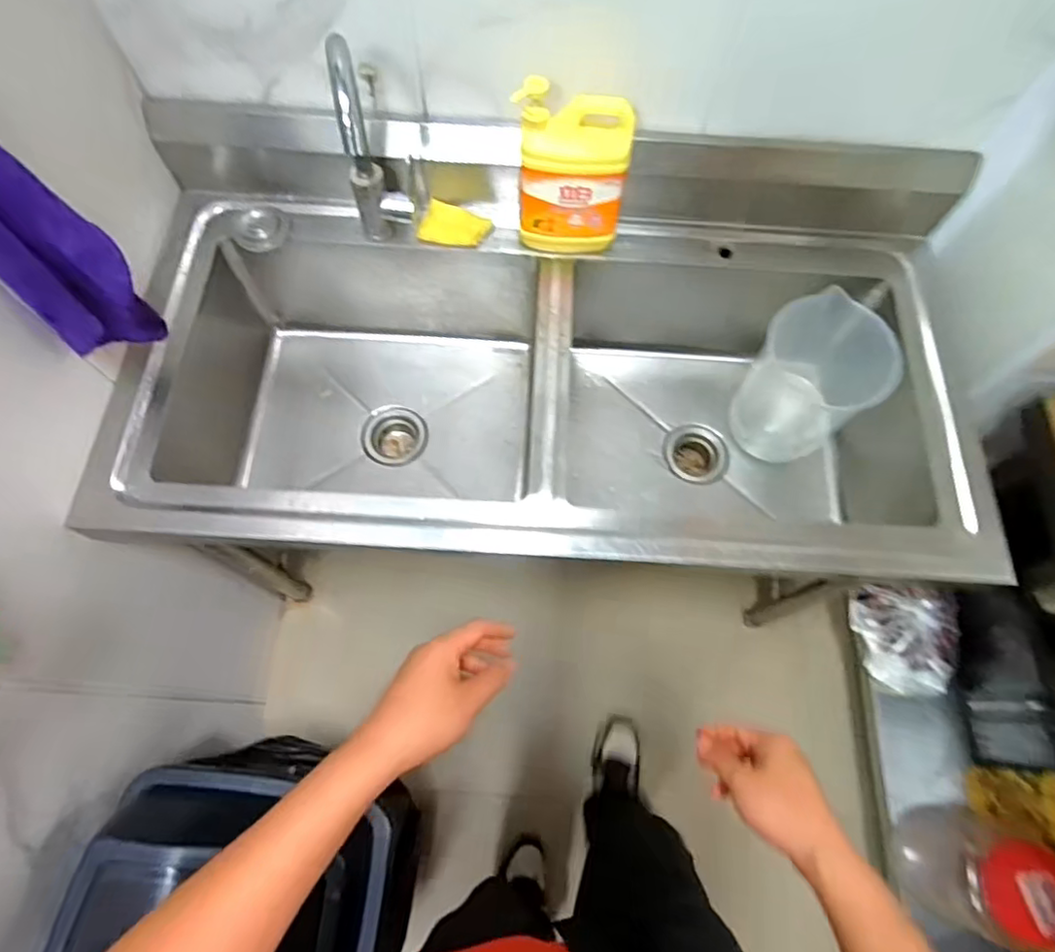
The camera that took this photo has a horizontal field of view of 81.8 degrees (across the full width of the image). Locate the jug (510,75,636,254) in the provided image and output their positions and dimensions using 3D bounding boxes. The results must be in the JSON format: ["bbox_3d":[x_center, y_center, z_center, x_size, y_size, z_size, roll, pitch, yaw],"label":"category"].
[{"bbox_3d":[0.059,-0.400,0.820,0.149,0.210,0.072,8,69,1],"label":"jug"}]

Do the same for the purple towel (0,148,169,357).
[{"bbox_3d":[-0.487,-0.233,0.601,0.101,0.340,0.046,-39,75,-15],"label":"purple towel"}]

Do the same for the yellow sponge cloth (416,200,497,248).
[{"bbox_3d":[-0.112,-0.375,0.926,0.098,0.022,0.075,19,69,5],"label":"yellow sponge cloth"}]

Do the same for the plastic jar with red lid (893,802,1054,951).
[{"bbox_3d":[0.774,0.671,1.035,0.149,0.280,0.176,7,69,1],"label":"plastic jar with red lid"}]

